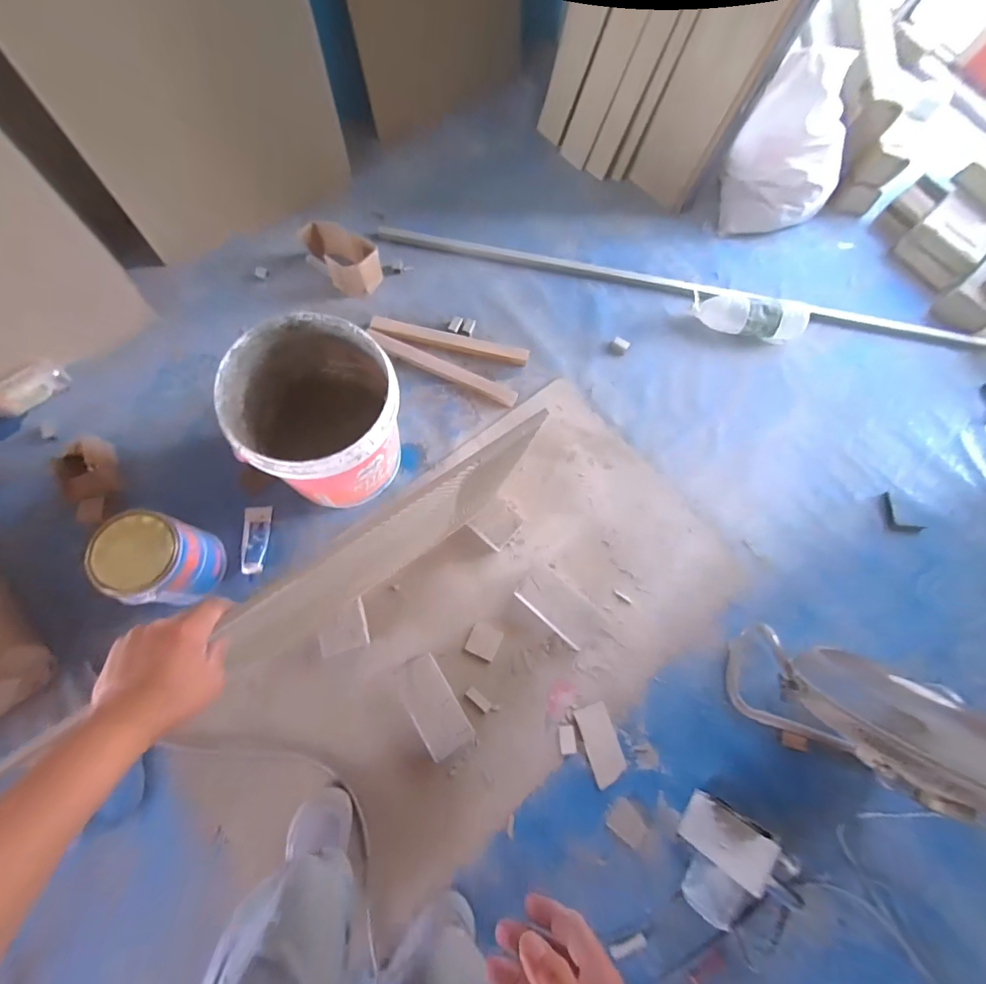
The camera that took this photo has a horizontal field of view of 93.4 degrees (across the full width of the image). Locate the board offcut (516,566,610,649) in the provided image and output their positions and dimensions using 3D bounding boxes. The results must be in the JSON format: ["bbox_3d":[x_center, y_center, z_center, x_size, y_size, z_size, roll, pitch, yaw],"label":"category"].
[{"bbox_3d":[0.158,0.263,1.064,0.200,0.023,0.102,41,74,8],"label":"board offcut"}]

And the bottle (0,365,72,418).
[{"bbox_3d":[-1.124,-0.231,1.108,0.201,0.065,0.065,-42,81,-16],"label":"bottle"}]

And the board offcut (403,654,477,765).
[{"bbox_3d":[-0.127,0.450,0.979,0.094,0.022,0.193,-30,78,-13],"label":"board offcut"}]

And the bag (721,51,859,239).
[{"bbox_3d":[0.853,-0.950,1.315,0.266,0.386,0.229,-27,77,-12],"label":"bag"}]

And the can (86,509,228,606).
[{"bbox_3d":[-0.671,0.140,0.936,0.152,0.174,0.167,8,72,-3],"label":"can"}]

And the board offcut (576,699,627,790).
[{"bbox_3d":[0.237,0.546,1.009,0.075,0.010,0.157,-16,75,-9],"label":"board offcut"}]

